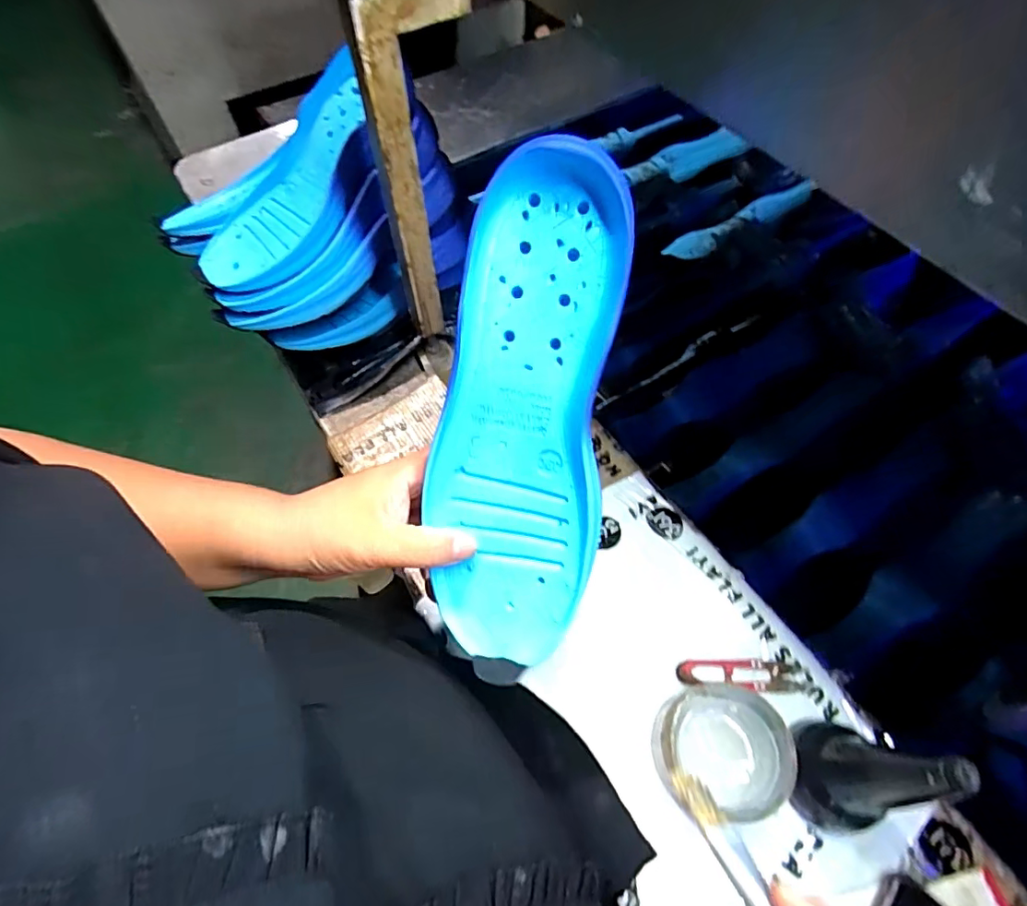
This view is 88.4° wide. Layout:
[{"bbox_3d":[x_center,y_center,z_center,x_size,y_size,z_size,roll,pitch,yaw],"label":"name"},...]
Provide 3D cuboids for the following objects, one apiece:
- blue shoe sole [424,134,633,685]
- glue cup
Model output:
[{"bbox_3d":[0.003,-0.008,0.280,0.090,0.030,0.269,7,104,-1],"label":"blue shoe sole"},{"bbox_3d":[0.149,0.210,0.378,0.077,0.053,0.077,0,62,0],"label":"glue cup"}]

